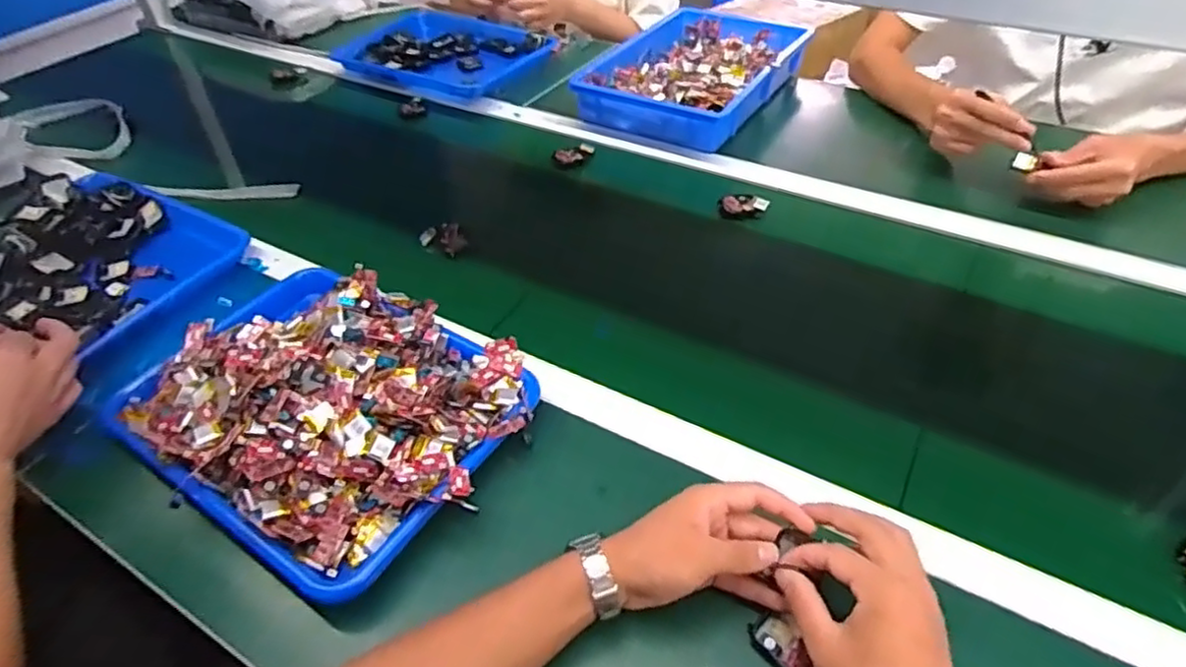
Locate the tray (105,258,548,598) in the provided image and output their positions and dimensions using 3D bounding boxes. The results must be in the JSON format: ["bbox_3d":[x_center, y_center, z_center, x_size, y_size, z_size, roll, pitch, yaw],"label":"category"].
[{"bbox_3d":[-0.240,0.049,0.600,0.340,0.075,0.258,22,50,25],"label":"tray"}]

